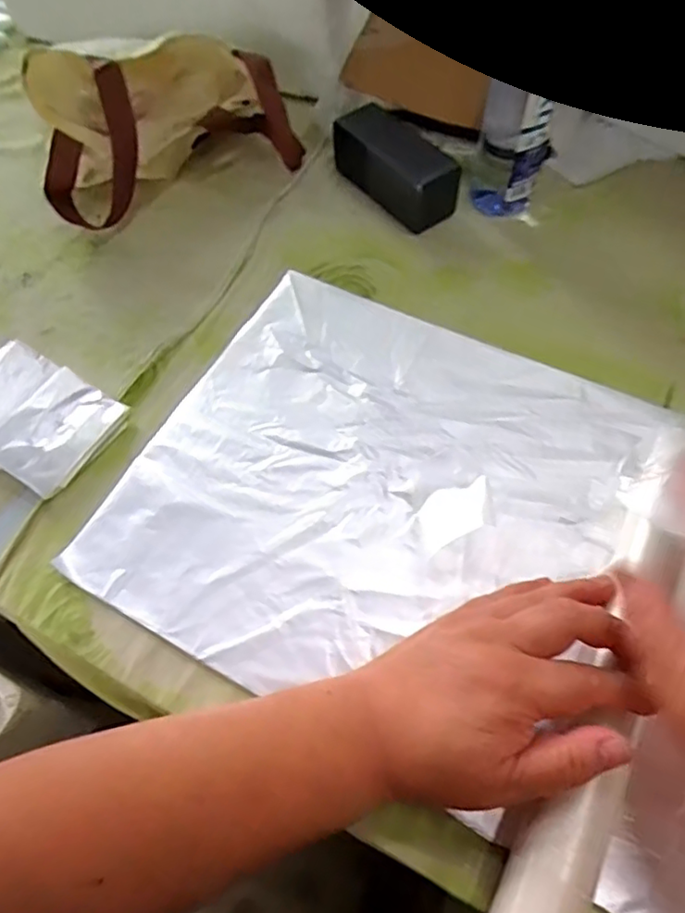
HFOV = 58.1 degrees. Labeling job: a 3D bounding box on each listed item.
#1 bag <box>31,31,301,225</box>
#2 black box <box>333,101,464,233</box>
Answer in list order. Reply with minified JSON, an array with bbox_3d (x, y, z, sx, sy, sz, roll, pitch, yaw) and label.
[{"bbox_3d":[-0.182,-0.323,0.588,0.231,0.111,0.156,-27,61,-11],"label":"bag"},{"bbox_3d":[0.048,-0.269,0.572,0.058,0.053,0.131,-35,63,-15],"label":"black box"}]

